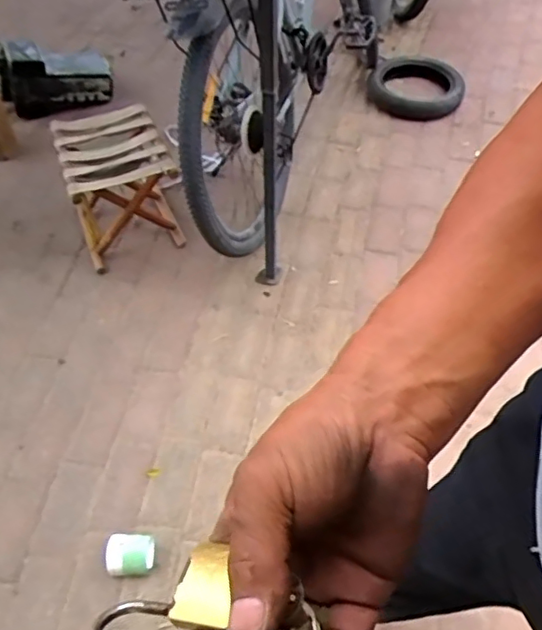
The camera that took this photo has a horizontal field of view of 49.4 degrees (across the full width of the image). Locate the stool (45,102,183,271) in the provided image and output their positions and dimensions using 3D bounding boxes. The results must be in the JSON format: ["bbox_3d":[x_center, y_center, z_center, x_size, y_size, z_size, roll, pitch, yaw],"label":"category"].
[{"bbox_3d":[-0.385,-0.325,1.547,0.268,0.299,0.260,-14,52,-11],"label":"stool"}]

